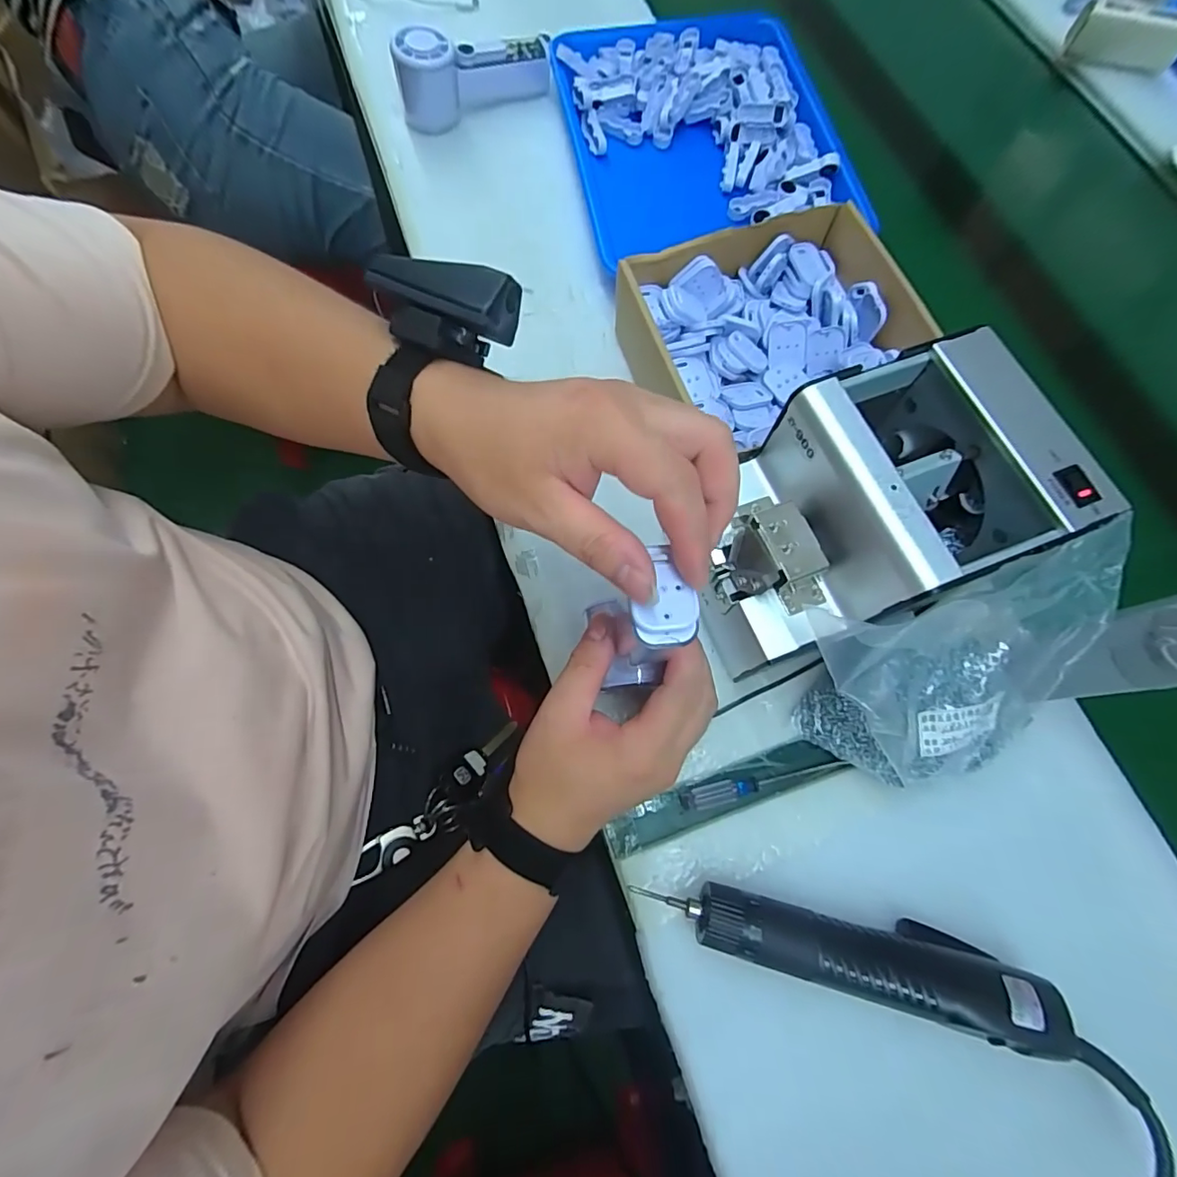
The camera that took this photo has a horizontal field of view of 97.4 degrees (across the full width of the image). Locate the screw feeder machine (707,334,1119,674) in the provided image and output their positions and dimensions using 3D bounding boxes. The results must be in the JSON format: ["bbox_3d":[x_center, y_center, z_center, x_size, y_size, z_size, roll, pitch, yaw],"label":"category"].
[{"bbox_3d":[0.157,-0.043,0.315,0.175,0.122,0.123,-21,73,-6],"label":"screw feeder machine"}]

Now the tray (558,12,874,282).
[{"bbox_3d":[0.110,-0.458,0.516,0.258,0.032,0.295,-13,73,-4],"label":"tray"}]

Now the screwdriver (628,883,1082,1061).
[{"bbox_3d":[0.152,0.210,0.301,0.229,0.036,0.045,16,73,5],"label":"screwdriver"}]

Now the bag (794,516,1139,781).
[{"bbox_3d":[0.209,0.055,0.298,0.148,0.135,0.110,-12,72,-4],"label":"bag"}]

